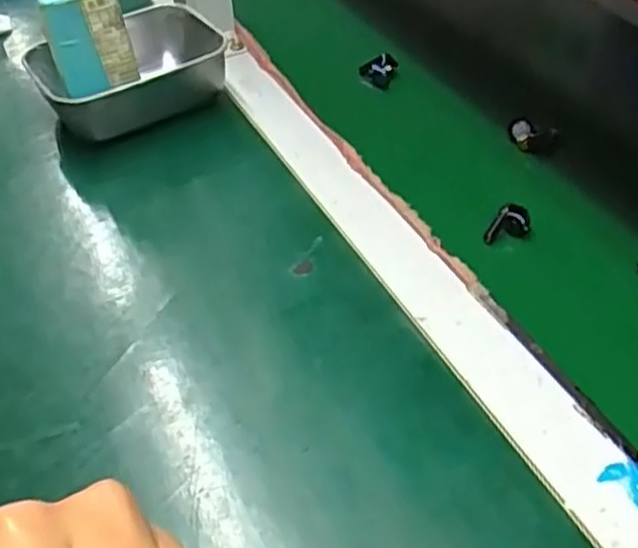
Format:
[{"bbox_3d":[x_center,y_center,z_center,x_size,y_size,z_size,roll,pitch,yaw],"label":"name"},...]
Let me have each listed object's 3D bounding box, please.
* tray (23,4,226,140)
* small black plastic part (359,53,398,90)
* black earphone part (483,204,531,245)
[{"bbox_3d":[-0.136,-0.147,0.560,0.140,0.054,0.108,-23,47,-19],"label":"tray"},{"bbox_3d":[0.047,-0.159,0.594,0.029,0.024,0.013,-2,43,2],"label":"small black plastic part"},{"bbox_3d":[0.112,-0.030,0.452,0.028,0.019,0.011,-9,44,-6],"label":"black earphone part"}]

